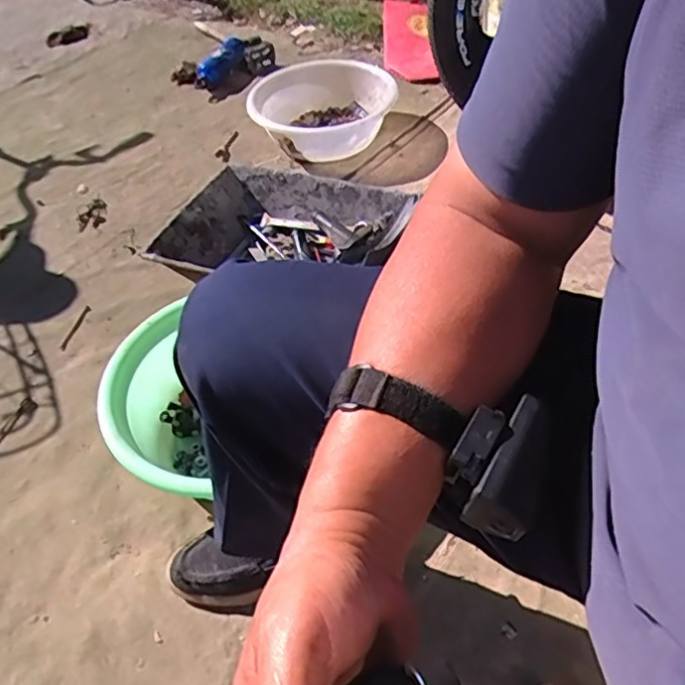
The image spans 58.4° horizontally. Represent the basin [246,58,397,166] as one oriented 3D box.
[{"bbox_3d":[-0.041,-0.568,1.456,0.325,0.116,0.357,-2,45,2],"label":"basin"}]

